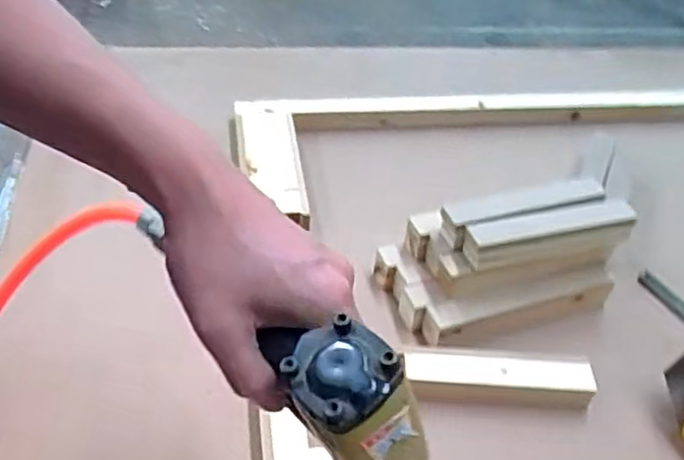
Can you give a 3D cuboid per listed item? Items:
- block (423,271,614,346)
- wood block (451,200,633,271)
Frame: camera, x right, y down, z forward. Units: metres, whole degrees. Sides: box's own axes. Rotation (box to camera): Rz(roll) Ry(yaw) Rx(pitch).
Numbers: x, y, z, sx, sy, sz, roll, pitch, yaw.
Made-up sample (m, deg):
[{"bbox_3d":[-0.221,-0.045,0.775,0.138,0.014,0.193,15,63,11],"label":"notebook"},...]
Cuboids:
[{"bbox_3d":[0.191,0.083,0.715,0.218,0.038,0.028,-9,46,-15],"label":"block"},{"bbox_3d":[0.215,0.006,0.697,0.188,0.038,0.039,-7,45,-13],"label":"wood block"}]

